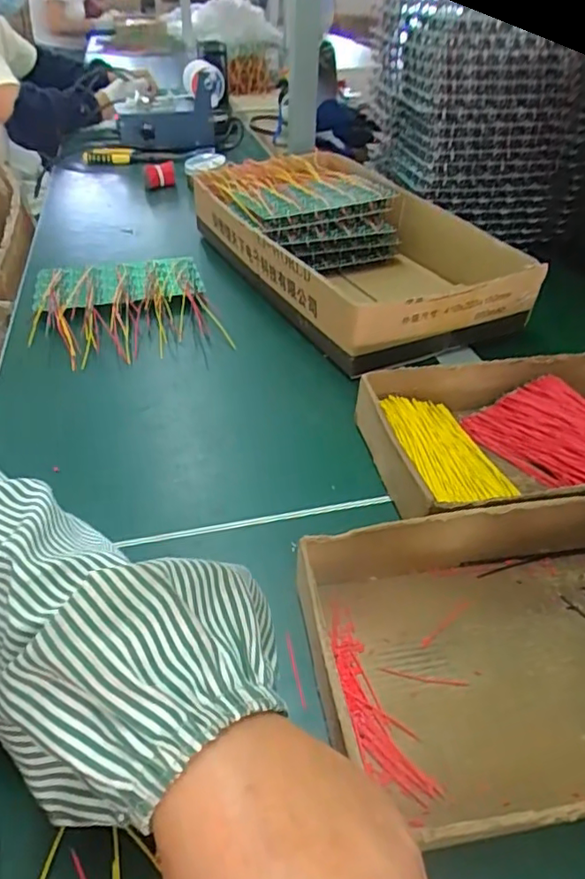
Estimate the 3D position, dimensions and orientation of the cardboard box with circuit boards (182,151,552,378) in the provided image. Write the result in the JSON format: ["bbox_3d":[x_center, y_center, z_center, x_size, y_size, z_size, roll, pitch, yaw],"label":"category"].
[{"bbox_3d":[0.063,-0.224,0.668,0.239,0.078,0.407,-15,42,-21],"label":"cardboard box with circuit boards"}]

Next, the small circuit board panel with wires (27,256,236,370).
[{"bbox_3d":[-0.174,-0.137,0.606,0.174,0.025,0.178,-10,40,-15],"label":"small circuit board panel with wires"}]

